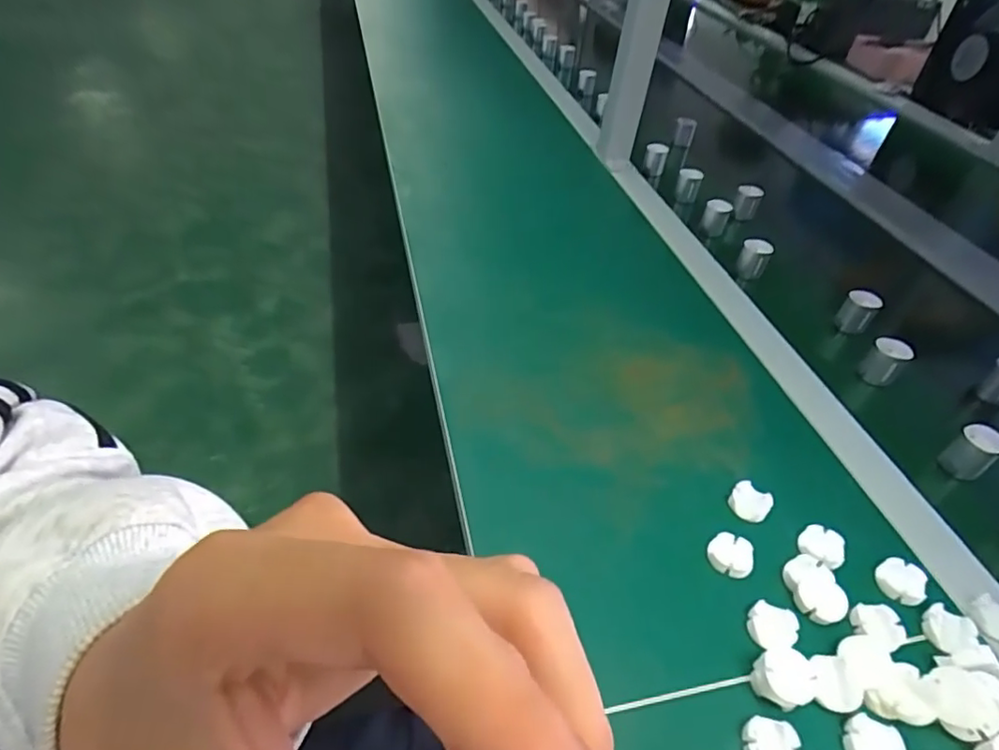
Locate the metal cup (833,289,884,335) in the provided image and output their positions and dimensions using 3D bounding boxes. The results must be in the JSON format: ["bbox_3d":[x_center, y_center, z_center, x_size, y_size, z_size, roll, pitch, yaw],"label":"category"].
[{"bbox_3d":[0.359,-0.062,0.593,0.030,0.043,0.030,35,52,26],"label":"metal cup"}]

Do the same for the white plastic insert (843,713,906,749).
[{"bbox_3d":[0.193,0.192,0.304,0.027,0.006,0.026,3,45,-3],"label":"white plastic insert"}]

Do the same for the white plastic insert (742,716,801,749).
[{"bbox_3d":[0.139,0.190,0.300,0.027,0.008,0.027,3,45,-3],"label":"white plastic insert"}]

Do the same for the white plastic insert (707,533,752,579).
[{"bbox_3d":[0.149,0.116,0.380,0.028,0.011,0.025,27,48,19],"label":"white plastic insert"}]

